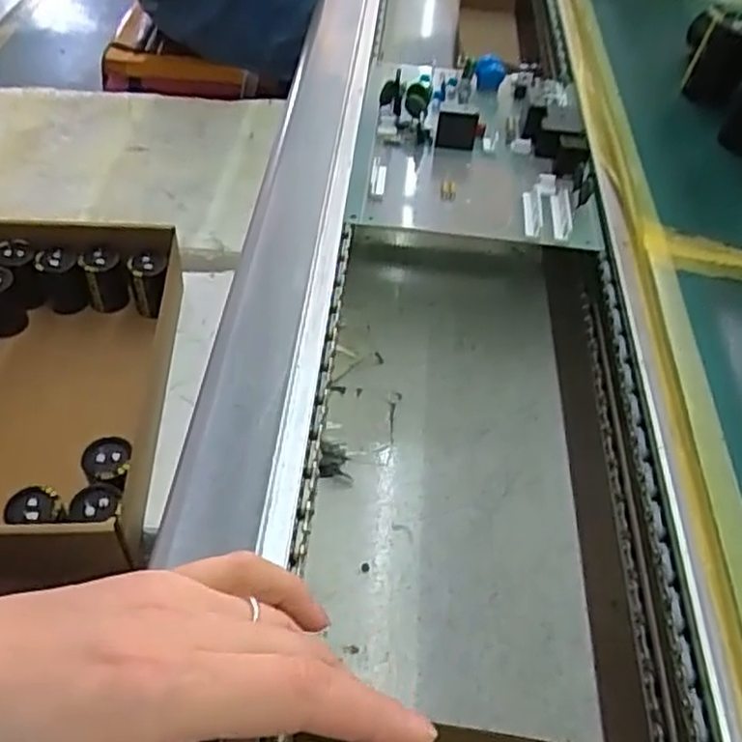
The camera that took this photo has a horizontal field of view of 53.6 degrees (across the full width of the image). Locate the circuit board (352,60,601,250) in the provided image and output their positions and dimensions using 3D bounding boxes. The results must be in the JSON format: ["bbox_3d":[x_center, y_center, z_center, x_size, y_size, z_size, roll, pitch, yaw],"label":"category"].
[{"bbox_3d":[0.060,-0.143,0.447,0.134,0.027,0.165,6,49,-1],"label":"circuit board"}]

